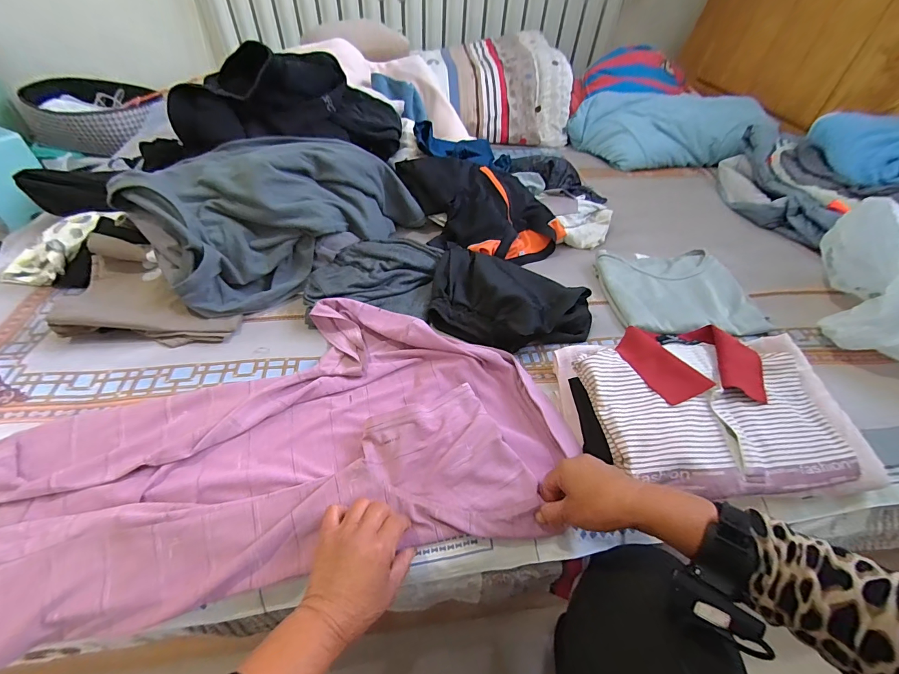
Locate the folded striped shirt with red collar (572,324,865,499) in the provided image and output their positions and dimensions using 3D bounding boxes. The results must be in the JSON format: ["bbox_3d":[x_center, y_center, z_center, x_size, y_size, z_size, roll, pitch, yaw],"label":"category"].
[{"bbox_3d":[0.345,0.077,0.495,0.328,0.045,0.223,-2,47,-6],"label":"folded striped shirt with red collar"}]

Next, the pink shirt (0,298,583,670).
[{"bbox_3d":[-0.200,0.122,0.503,0.647,0.060,0.366,-12,54,-13],"label":"pink shirt"}]

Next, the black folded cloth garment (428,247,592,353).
[{"bbox_3d":[0.101,-0.068,0.638,0.261,0.068,0.186,13,47,9],"label":"black folded cloth garment"}]

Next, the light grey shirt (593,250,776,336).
[{"bbox_3d":[0.414,-0.084,0.710,0.245,0.034,0.215,0,47,-4],"label":"light grey shirt"}]

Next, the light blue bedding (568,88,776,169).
[{"bbox_3d":[0.625,-0.604,1.150,0.541,0.151,0.203,17,52,24],"label":"light blue bedding"}]

